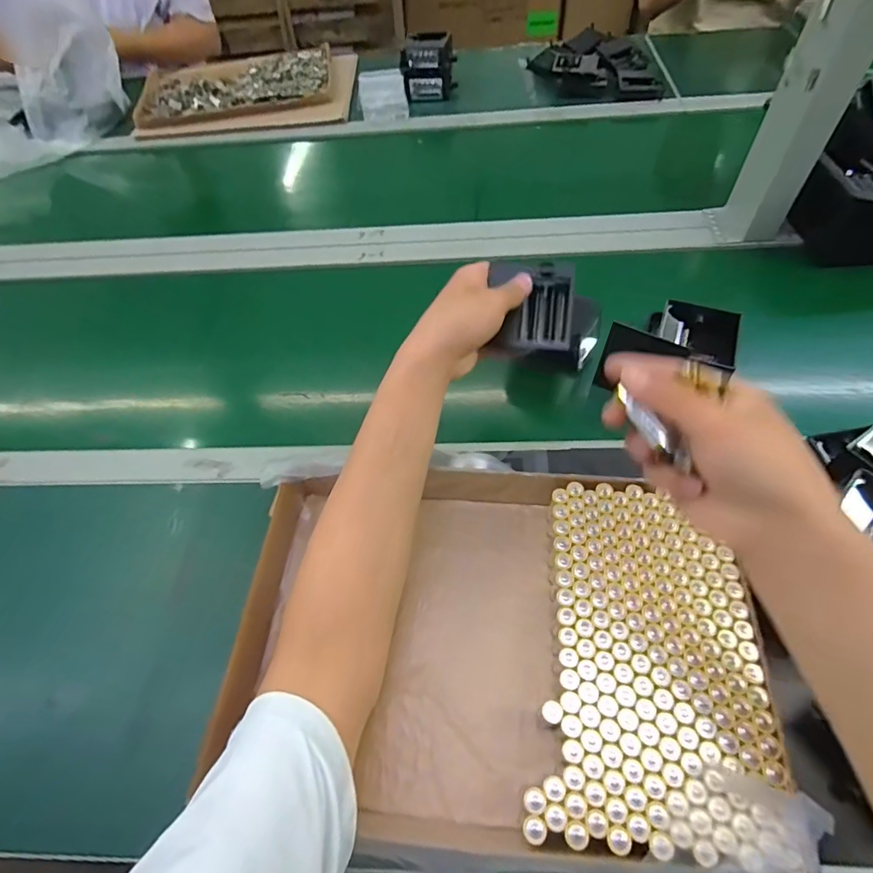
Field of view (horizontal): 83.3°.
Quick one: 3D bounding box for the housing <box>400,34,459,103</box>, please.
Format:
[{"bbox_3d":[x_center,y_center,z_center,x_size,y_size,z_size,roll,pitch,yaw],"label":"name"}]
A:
[{"bbox_3d":[-0.015,-0.708,0.941,0.105,0.085,0.089,-2,57,3],"label":"housing"}]

